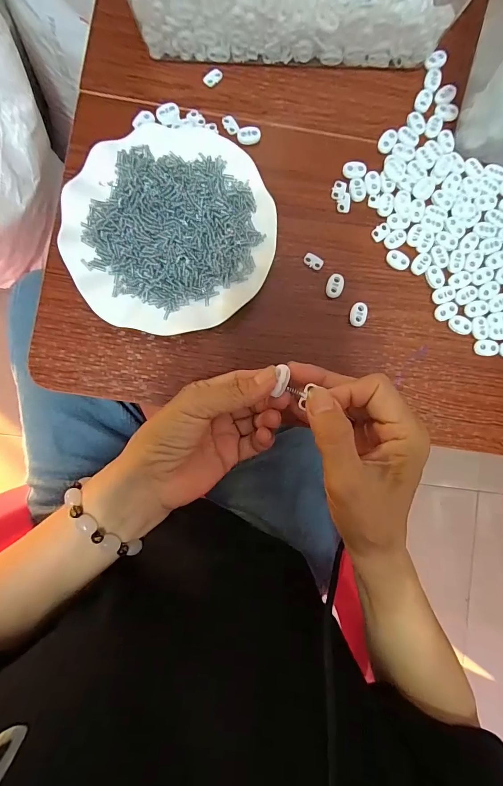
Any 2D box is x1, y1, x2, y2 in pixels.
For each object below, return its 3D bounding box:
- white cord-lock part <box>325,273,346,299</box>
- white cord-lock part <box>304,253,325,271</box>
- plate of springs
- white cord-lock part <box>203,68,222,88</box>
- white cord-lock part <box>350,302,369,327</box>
[{"bbox_3d":[0.080,-0.101,0.341,0.017,0.005,0.022,15,86,-1],"label":"white cord-lock part"},{"bbox_3d":[0.059,-0.126,0.344,0.019,0.005,0.011,30,86,0],"label":"white cord-lock part"},{"bbox_3d":[-0.074,-0.148,0.328,0.181,0.027,0.185,0,87,-2],"label":"plate of springs"},{"bbox_3d":[-0.037,-0.309,0.351,0.013,0.005,0.020,40,87,1],"label":"white cord-lock part"},{"bbox_3d":[0.102,-0.074,0.341,0.015,0.007,0.022,15,86,-1],"label":"white cord-lock part"}]

